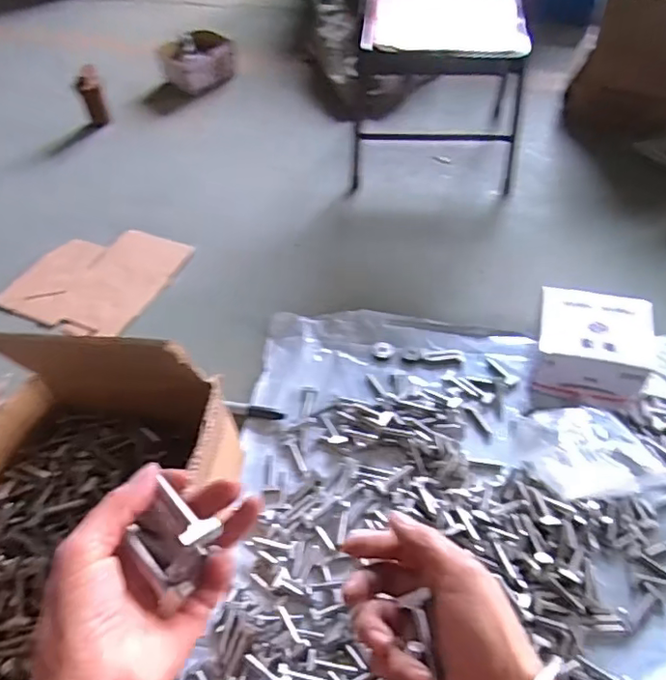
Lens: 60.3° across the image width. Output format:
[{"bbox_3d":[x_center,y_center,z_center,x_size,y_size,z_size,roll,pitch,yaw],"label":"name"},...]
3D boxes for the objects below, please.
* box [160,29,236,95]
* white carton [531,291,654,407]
[{"bbox_3d":[-0.349,-0.718,1.490,0.183,0.076,0.184,-21,50,-14],"label":"box"},{"bbox_3d":[0.363,0.011,0.815,0.147,0.088,0.141,8,49,12],"label":"white carton"}]

